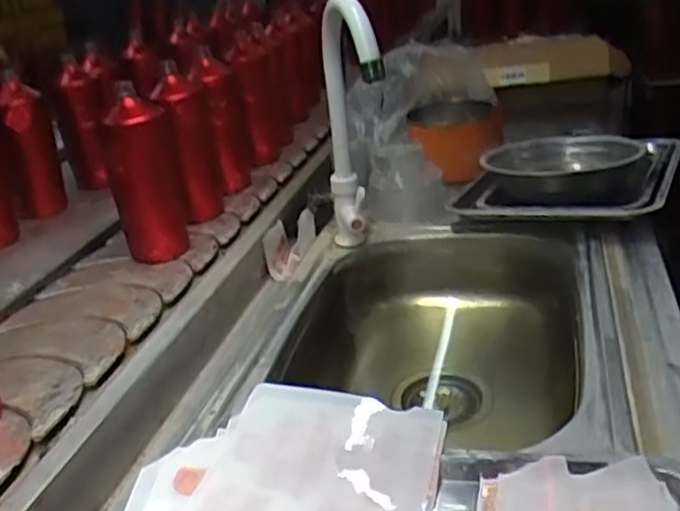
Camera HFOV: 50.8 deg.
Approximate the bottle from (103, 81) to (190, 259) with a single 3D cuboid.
[{"bbox_3d":[-0.246,-0.101,0.916,0.095,0.189,0.088,-5,23,-11],"label":"bottle"}]

